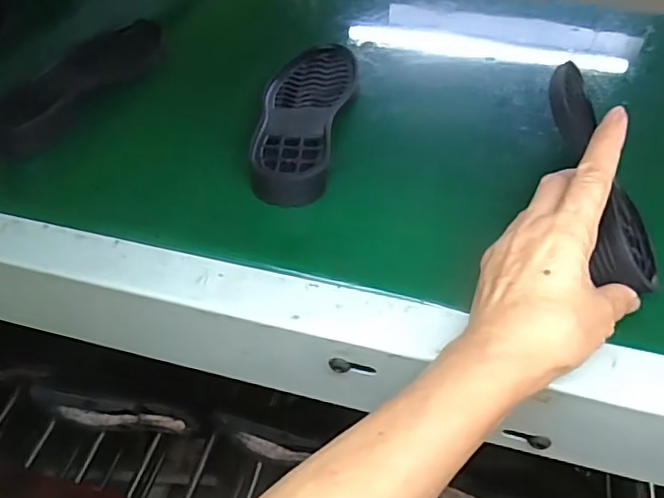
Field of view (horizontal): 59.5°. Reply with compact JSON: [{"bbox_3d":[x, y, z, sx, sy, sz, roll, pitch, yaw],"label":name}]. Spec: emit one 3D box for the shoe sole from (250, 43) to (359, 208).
[{"bbox_3d":[-0.023,-0.116,0.480,0.072,0.024,0.204,7,49,5],"label":"shoe sole"}]

